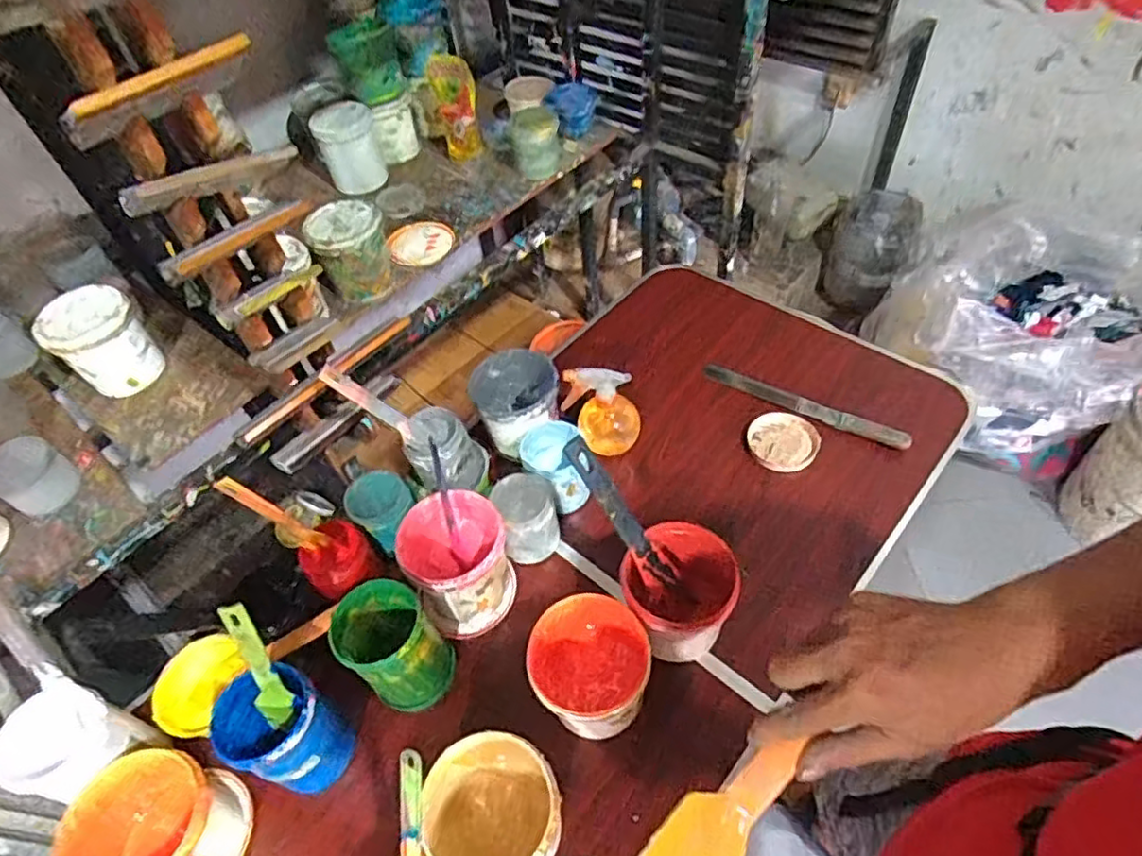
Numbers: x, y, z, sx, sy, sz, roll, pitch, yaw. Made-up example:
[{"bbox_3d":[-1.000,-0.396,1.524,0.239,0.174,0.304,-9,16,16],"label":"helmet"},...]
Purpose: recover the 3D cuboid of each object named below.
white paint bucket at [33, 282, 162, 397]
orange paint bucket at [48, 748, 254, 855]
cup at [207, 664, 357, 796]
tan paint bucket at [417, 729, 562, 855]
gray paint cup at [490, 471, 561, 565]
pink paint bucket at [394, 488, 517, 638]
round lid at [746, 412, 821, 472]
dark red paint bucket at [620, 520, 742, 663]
[{"bbox_3d":[-0.722,-0.131,1.003,0.118,0.130,0.121,-3,51,4],"label":"white paint bucket"},{"bbox_3d":[-0.403,0.404,0.643,0.118,0.124,0.123,-3,51,4],"label":"orange paint bucket"},{"bbox_3d":[-0.304,0.327,0.697,0.103,0.140,0.095,13,54,16],"label":"cup"},{"bbox_3d":[-0.078,0.376,0.629,0.139,0.104,0.121,2,52,8],"label":"tan paint bucket"},{"bbox_3d":[-0.056,0.120,0.852,0.074,0.103,0.076,-3,51,4],"label":"gray paint cup"},{"bbox_3d":[-0.141,0.166,0.817,0.124,0.142,0.131,-3,51,4],"label":"pink paint bucket"},{"bbox_3d":[0.316,0.019,0.961,0.102,0.011,0.099,-3,51,4],"label":"round lid"},{"bbox_3d":[0.126,0.198,0.759,0.124,0.130,0.127,-3,51,4],"label":"dark red paint bucket"}]

